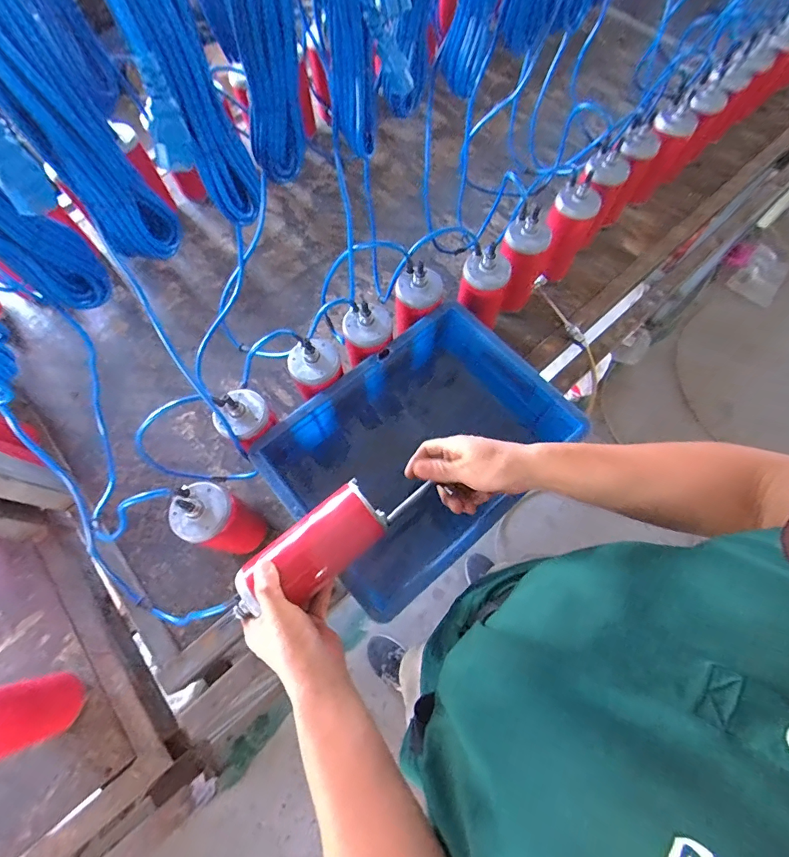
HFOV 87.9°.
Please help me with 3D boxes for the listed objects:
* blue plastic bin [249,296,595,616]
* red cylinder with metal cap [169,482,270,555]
[{"bbox_3d":[0.037,0.039,0.649,0.401,0.154,0.290,-39,73,-13],"label":"blue plastic bin"},{"bbox_3d":[-0.244,0.137,0.593,0.073,0.194,0.072,0,69,1],"label":"red cylinder with metal cap"}]

